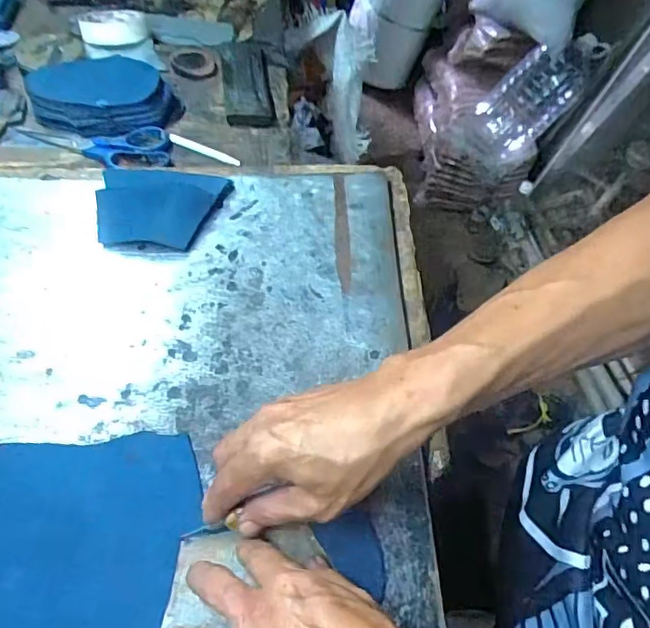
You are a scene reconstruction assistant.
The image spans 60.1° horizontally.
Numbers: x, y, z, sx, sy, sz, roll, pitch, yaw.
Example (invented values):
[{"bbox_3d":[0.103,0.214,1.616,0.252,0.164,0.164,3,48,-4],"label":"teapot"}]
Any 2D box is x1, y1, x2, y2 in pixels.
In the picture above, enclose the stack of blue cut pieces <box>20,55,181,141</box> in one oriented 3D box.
[{"bbox_3d":[-0.243,-0.242,0.627,0.153,0.042,0.106,-19,60,-17],"label":"stack of blue cut pieces"}]

